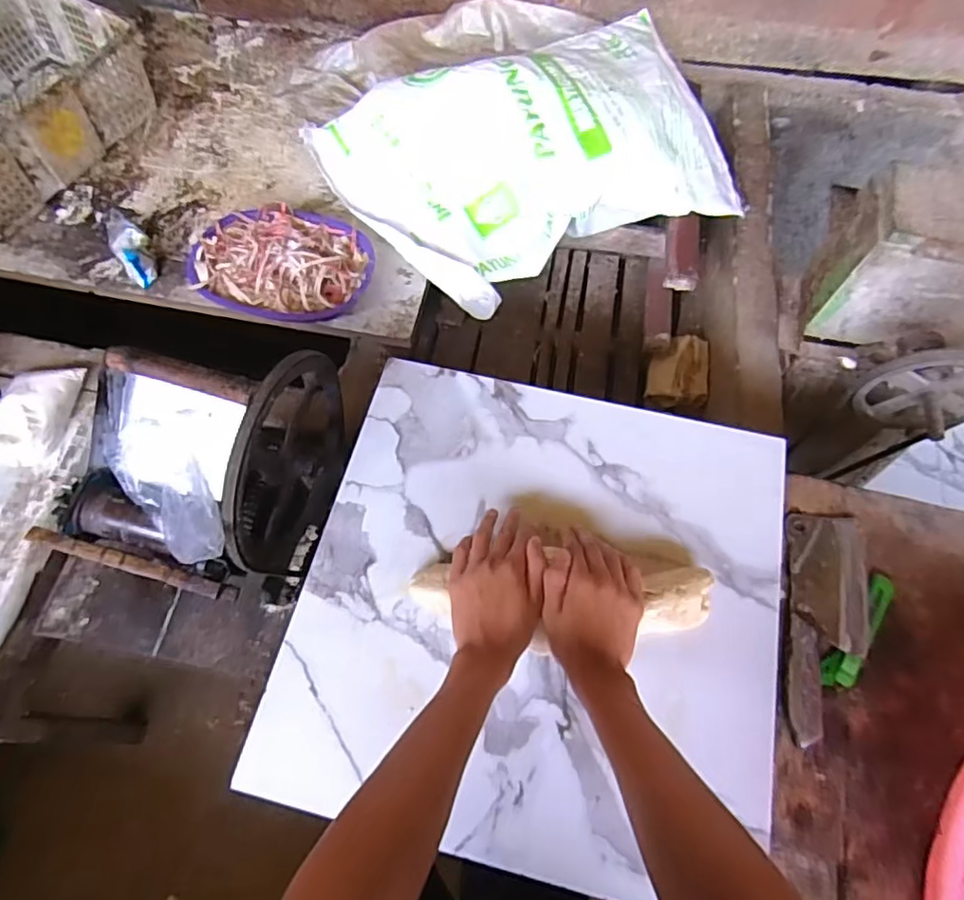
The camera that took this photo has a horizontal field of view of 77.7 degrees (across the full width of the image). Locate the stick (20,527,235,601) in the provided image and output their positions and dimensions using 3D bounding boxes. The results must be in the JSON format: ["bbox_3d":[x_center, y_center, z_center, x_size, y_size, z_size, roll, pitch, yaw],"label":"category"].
[{"bbox_3d":[-0.378,0.123,0.644,0.235,0.022,0.018,15,65,5],"label":"stick"}]

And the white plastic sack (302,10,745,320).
[{"bbox_3d":[0.097,-0.520,1.044,0.682,0.189,0.411,-25,68,-13],"label":"white plastic sack"}]

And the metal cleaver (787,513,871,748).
[{"bbox_3d":[0.368,0.180,0.632,0.083,0.026,0.243,12,65,4],"label":"metal cleaver"}]

